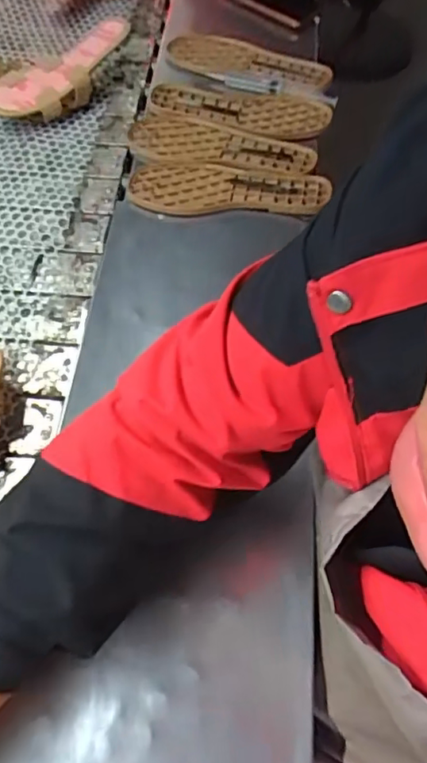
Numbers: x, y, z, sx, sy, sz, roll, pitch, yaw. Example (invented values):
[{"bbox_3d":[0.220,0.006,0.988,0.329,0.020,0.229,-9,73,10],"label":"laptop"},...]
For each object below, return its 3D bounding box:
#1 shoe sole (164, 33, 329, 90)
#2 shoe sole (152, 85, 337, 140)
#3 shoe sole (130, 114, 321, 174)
[{"bbox_3d":[0.051,-0.455,0.812,0.232,0.017,0.079,20,60,9],"label":"shoe sole"},{"bbox_3d":[0.037,-0.364,0.765,0.236,0.015,0.075,7,62,2],"label":"shoe sole"},{"bbox_3d":[0.009,-0.303,0.737,0.240,0.017,0.073,11,59,4],"label":"shoe sole"}]

